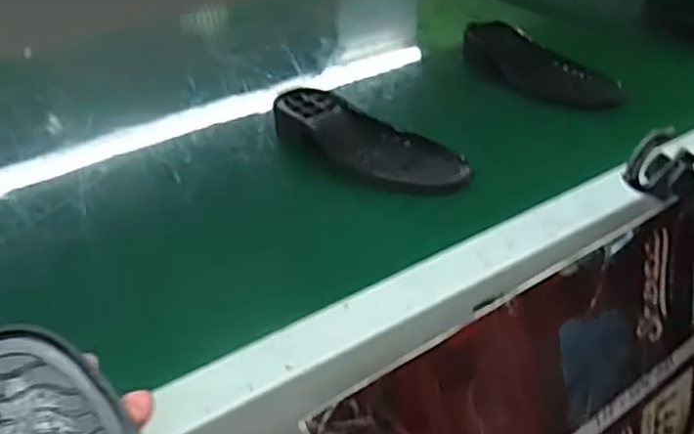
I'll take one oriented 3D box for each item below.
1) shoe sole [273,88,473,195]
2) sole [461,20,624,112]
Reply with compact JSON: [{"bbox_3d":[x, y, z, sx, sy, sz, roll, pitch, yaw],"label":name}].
[{"bbox_3d":[0.009,-0.062,0.673,0.076,0.038,0.218,-28,42,-32],"label":"shoe sole"},{"bbox_3d":[0.205,-0.164,0.794,0.070,0.034,0.217,-22,39,-25],"label":"sole"}]

